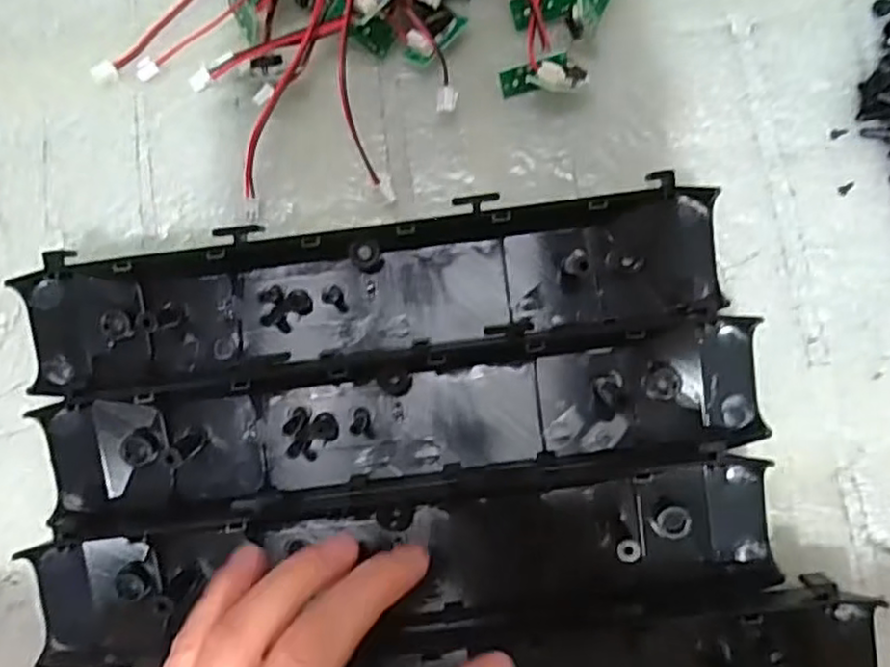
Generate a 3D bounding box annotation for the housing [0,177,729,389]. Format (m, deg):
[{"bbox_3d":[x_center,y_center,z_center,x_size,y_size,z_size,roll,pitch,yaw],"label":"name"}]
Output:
[{"bbox_3d":[-0.028,-0.018,0.262,0.269,0.023,0.051,-8,82,1],"label":"housing"}]

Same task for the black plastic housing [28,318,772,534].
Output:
[{"bbox_3d":[-0.016,0.034,0.254,0.270,0.022,0.053,-8,82,1],"label":"black plastic housing"}]

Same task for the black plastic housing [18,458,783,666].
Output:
[{"bbox_3d":[-0.014,0.089,0.251,0.276,0.027,0.053,-5,82,-1],"label":"black plastic housing"}]

